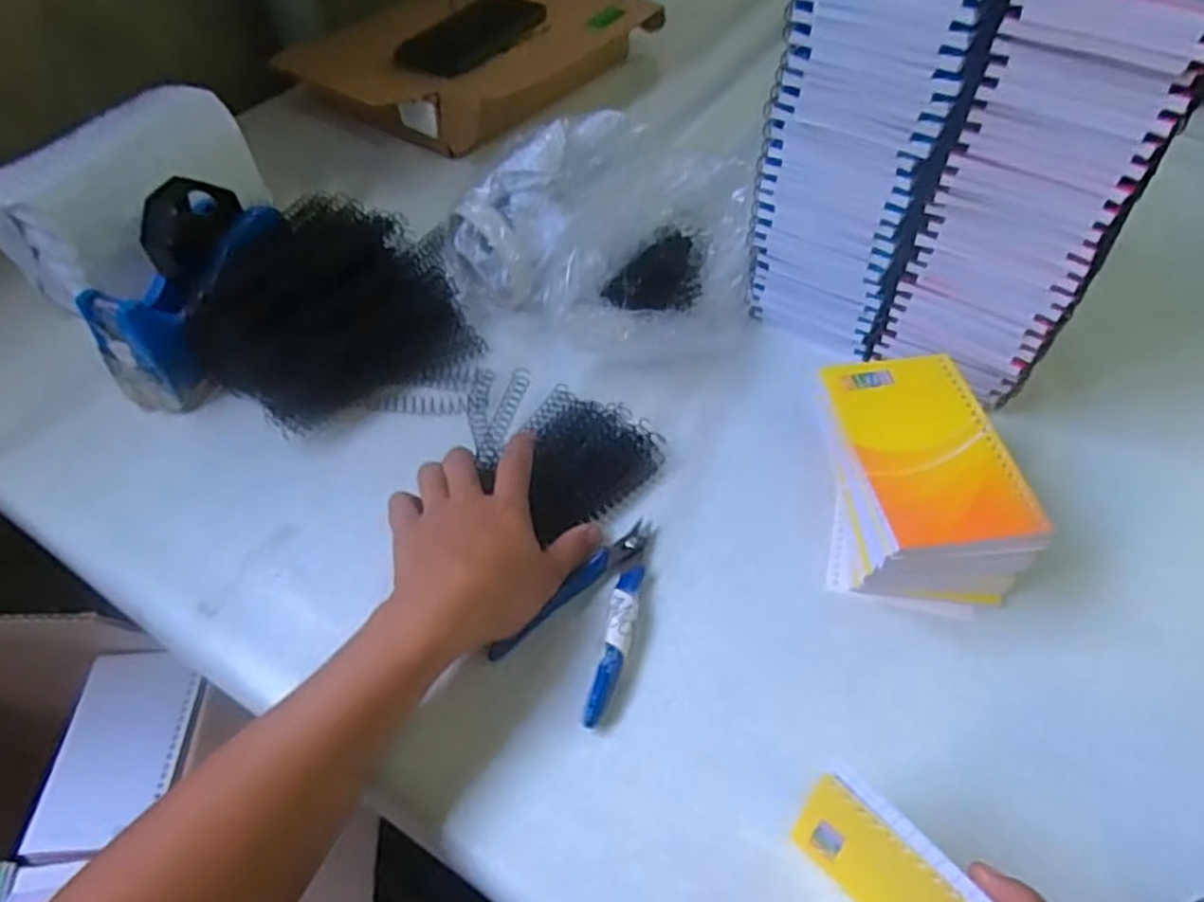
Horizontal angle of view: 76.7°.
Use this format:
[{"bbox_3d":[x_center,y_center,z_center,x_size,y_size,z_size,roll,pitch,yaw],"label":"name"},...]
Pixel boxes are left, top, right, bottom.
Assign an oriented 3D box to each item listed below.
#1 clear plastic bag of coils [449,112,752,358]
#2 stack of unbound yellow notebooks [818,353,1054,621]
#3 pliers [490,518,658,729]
[{"bbox_3d":[0.004,-0.148,0.559,0.174,0.108,0.174,-33,55,-22],"label":"clear plastic bag of coils"},{"bbox_3d":[0.174,0.019,0.437,0.090,0.076,0.132,-5,49,0],"label":"stack of unbound yellow notebooks"},{"bbox_3d":[0.005,0.088,0.424,0.064,0.012,0.118,30,58,26],"label":"pliers"}]

